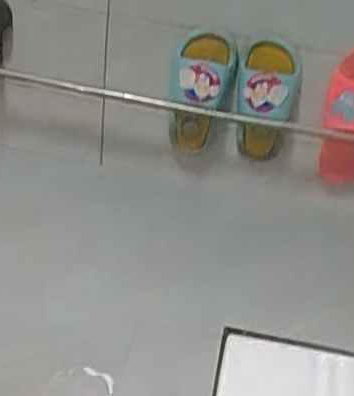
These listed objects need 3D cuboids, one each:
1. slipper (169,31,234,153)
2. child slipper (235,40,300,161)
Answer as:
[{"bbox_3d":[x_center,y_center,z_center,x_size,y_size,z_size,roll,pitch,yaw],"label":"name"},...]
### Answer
[{"bbox_3d":[0.029,-0.143,0.959,0.084,0.188,0.062,5,36,-1],"label":"slipper"},{"bbox_3d":[0.122,-0.131,0.966,0.090,0.207,0.056,-2,37,-11],"label":"child slipper"}]

